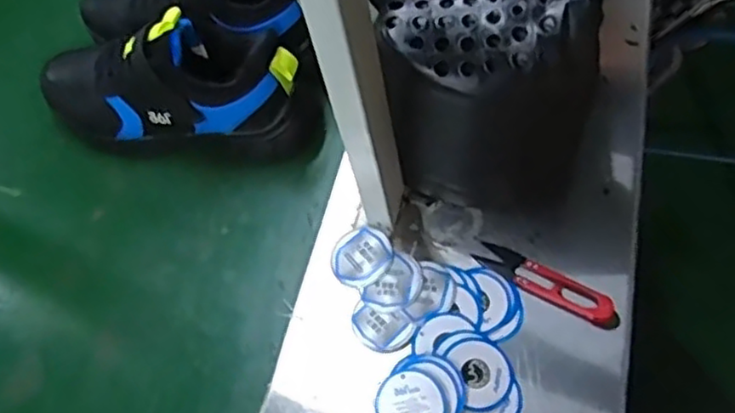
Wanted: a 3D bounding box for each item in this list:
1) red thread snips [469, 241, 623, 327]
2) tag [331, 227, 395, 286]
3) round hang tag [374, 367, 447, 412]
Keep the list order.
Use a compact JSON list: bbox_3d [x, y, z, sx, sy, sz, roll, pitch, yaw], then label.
[{"bbox_3d":[0.128,0.054,0.486,0.107,0.014,0.024,32,65,23],"label":"red thread snips"},{"bbox_3d":[-0.004,0.039,0.524,0.046,0.008,0.047,-2,57,3],"label":"tag"},{"bbox_3d":[0.028,0.133,0.452,0.046,0.006,0.048,-7,72,20],"label":"round hang tag"}]

